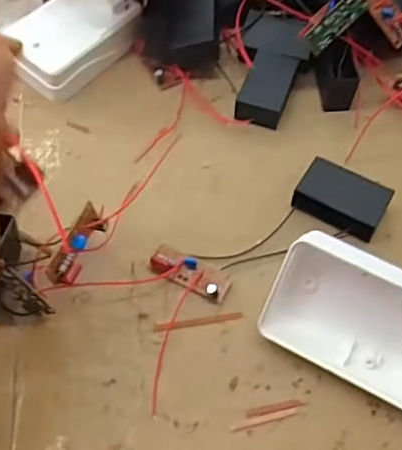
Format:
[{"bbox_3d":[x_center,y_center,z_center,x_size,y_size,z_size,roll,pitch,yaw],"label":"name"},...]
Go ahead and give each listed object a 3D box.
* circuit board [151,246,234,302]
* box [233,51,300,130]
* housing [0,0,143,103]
[{"bbox_3d":[-0.006,0.025,0.308,0.043,0.011,0.017,23,62,13],"label":"circuit board"},{"bbox_3d":[0.042,-0.084,0.369,0.029,0.020,0.050,16,60,10],"label":"box"},{"bbox_3d":[-0.086,-0.123,0.384,0.050,0.033,0.083,35,65,19],"label":"housing"}]

